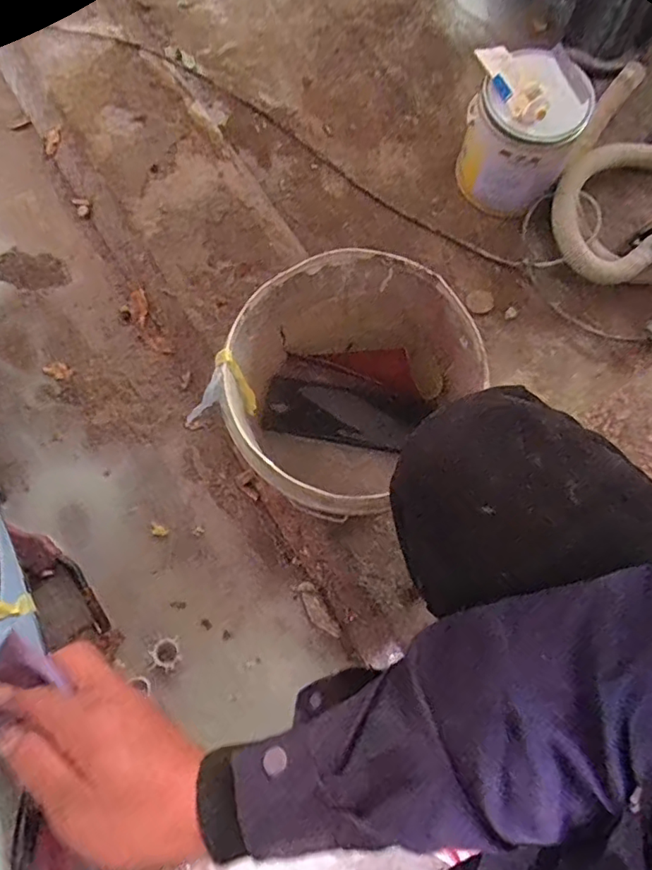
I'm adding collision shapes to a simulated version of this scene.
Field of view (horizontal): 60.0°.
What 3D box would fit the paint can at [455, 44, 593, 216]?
[{"bbox_3d":[0.286,-0.454,0.845,0.155,0.165,0.179,-42,79,-10],"label":"paint can"}]

